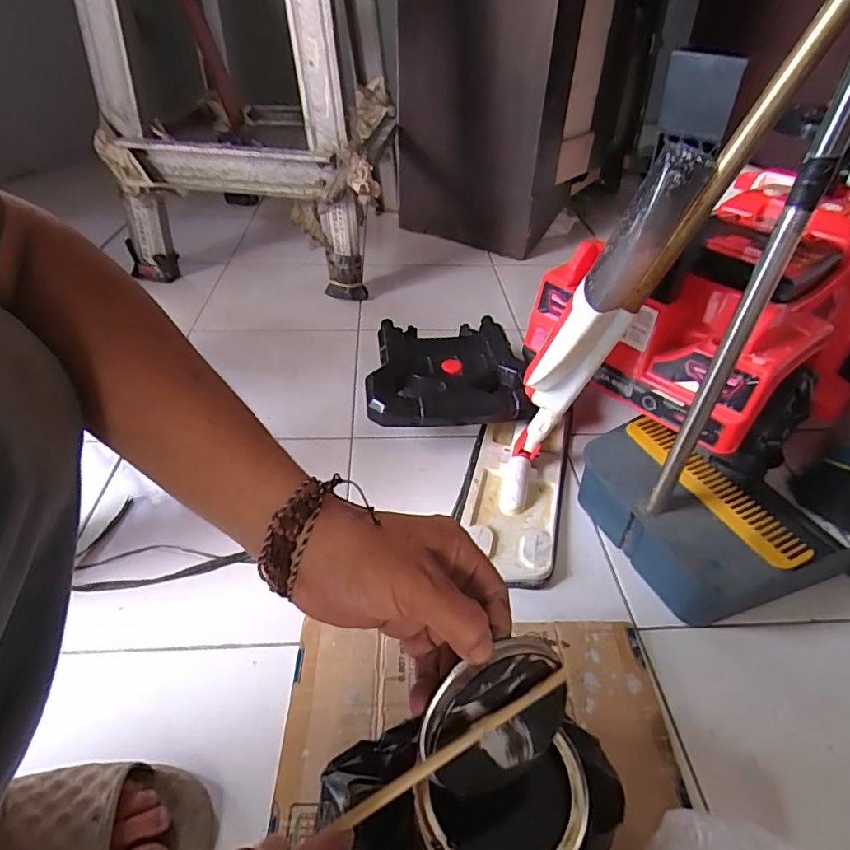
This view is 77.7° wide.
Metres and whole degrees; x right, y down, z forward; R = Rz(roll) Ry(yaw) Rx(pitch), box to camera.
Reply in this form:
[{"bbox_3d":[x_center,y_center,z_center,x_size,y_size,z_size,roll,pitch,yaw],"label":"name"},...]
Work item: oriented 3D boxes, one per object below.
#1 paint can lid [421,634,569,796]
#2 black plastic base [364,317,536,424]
[{"bbox_3d":[0.036,0.148,0.264,0.078,0.073,0.014,-13,18,-21],"label":"paint can lid"},{"bbox_3d":[0.029,-0.085,0.753,0.205,0.033,0.236,1,38,-3],"label":"black plastic base"}]

